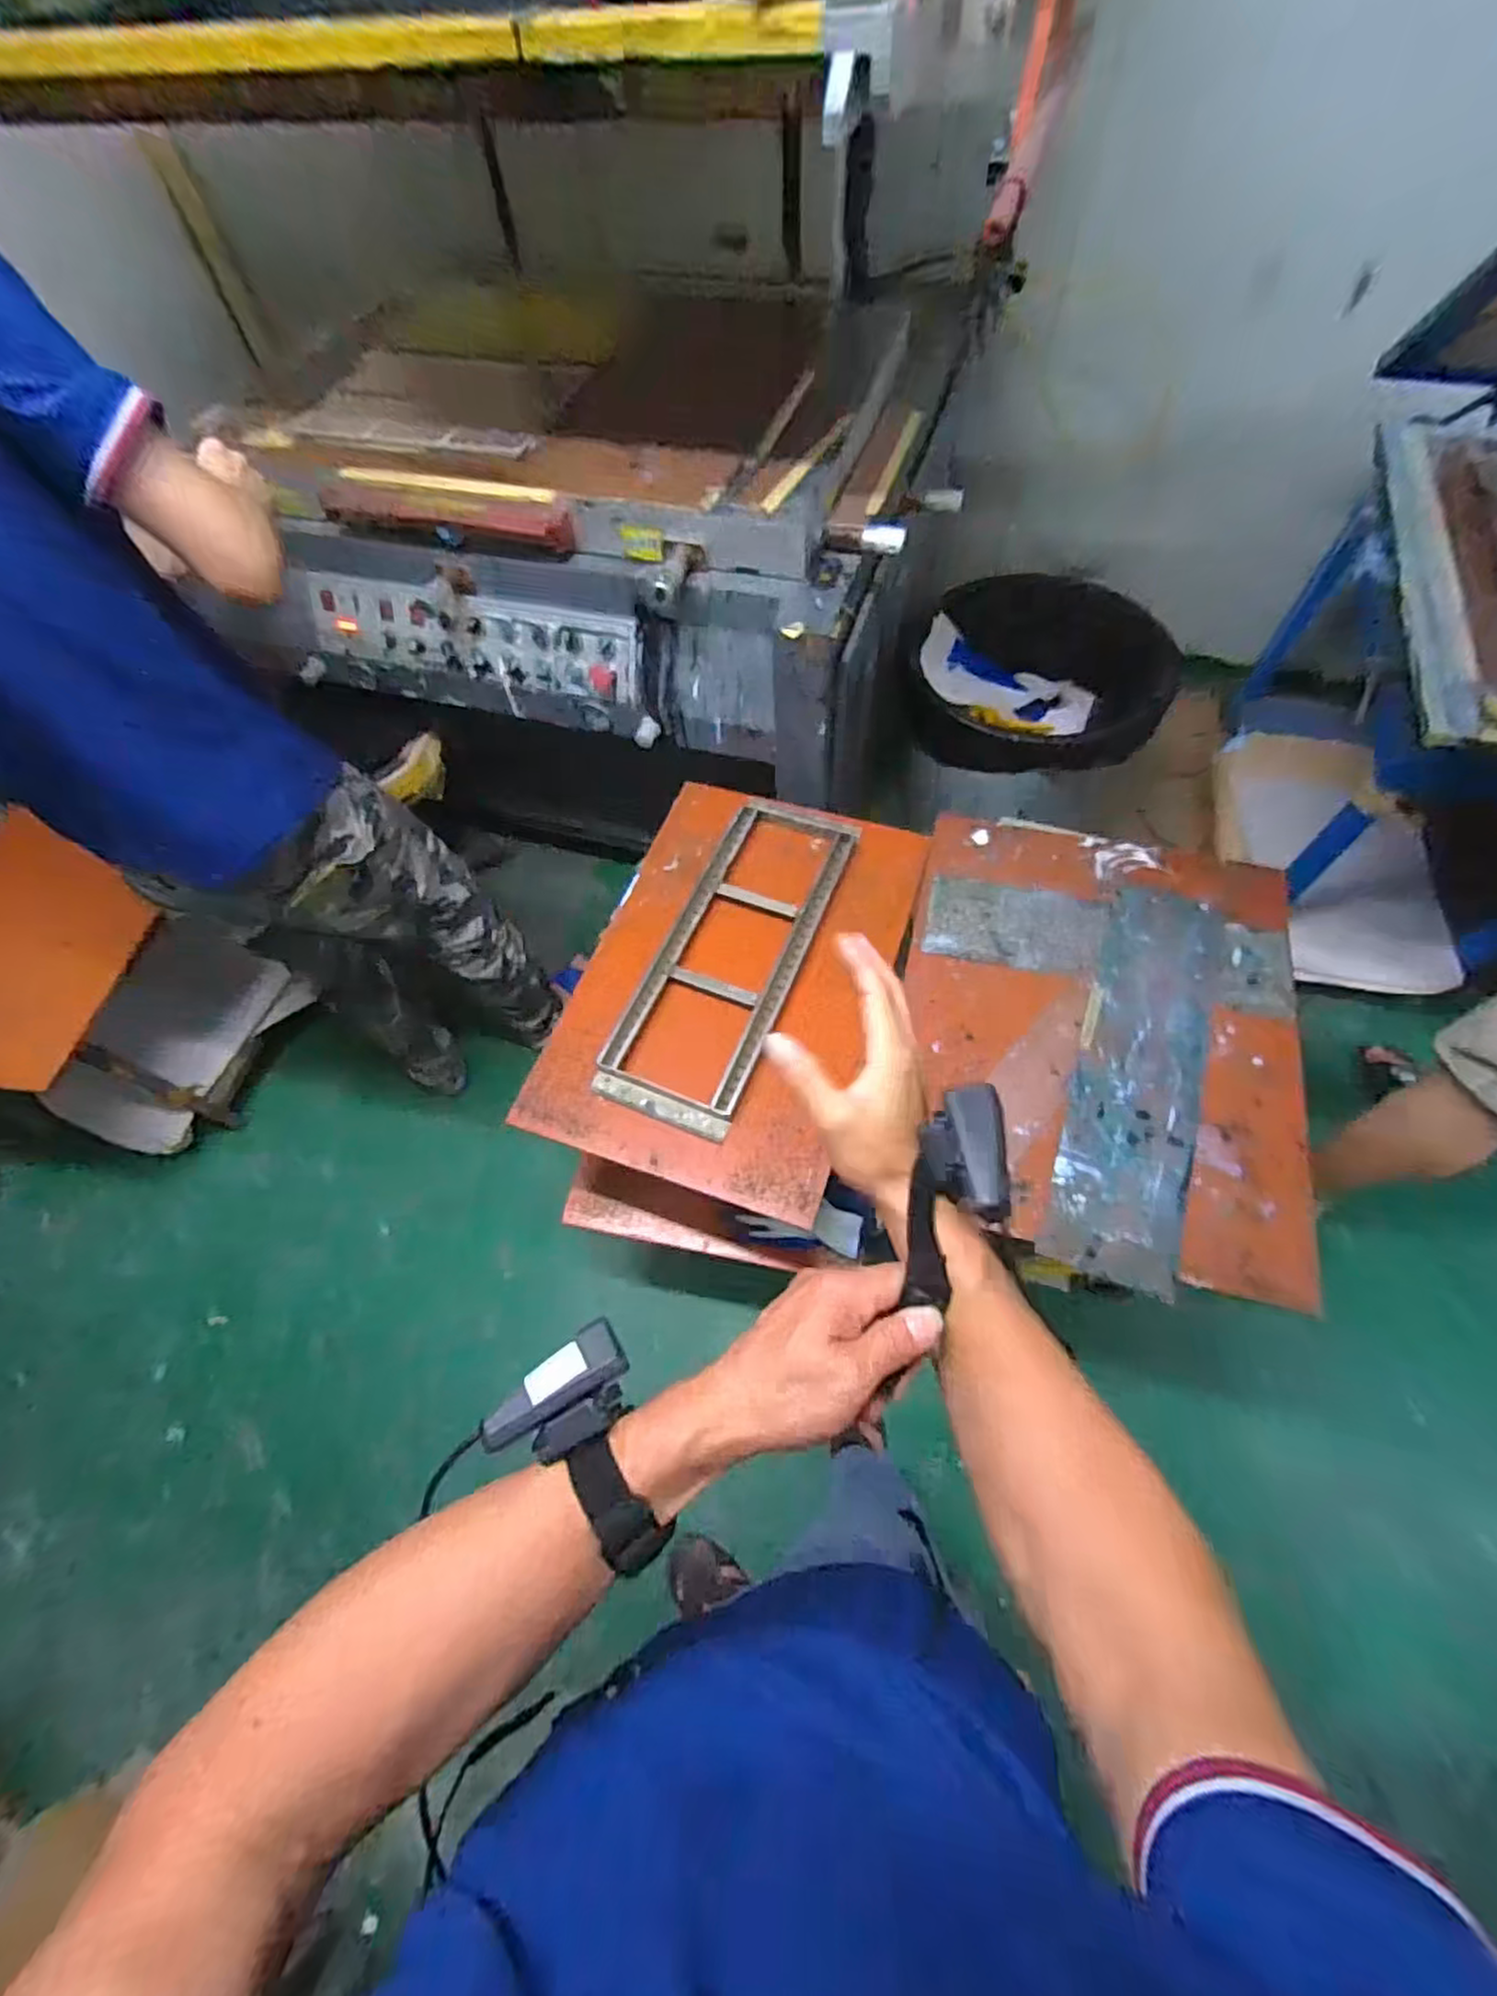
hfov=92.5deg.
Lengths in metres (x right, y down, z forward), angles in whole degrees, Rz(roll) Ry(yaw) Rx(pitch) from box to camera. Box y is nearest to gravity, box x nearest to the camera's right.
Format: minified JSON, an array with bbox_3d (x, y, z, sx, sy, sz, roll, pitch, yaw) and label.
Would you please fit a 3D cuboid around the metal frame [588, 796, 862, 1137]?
[{"bbox_3d":[-0.022,-0.081,1.054,0.214,0.032,0.554,20,64,14],"label":"metal frame"}]

